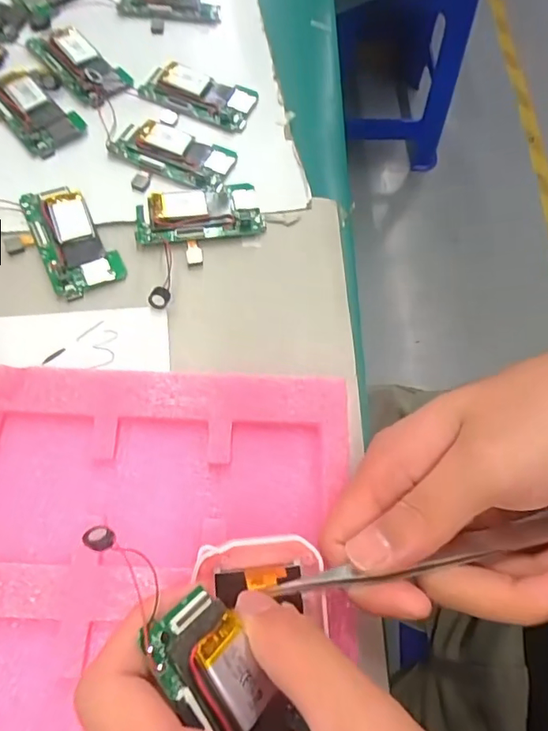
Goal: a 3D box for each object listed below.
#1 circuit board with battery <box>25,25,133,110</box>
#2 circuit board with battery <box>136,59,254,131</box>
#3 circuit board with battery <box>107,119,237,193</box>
[{"bbox_3d":[-0.129,-0.203,0.348,0.037,0.010,0.074,-39,73,-17],"label":"circuit board with battery"},{"bbox_3d":[-0.051,-0.179,0.343,0.073,0.010,0.034,16,66,5],"label":"circuit board with battery"},{"bbox_3d":[-0.063,-0.133,0.319,0.074,0.009,0.035,20,67,7],"label":"circuit board with battery"}]

